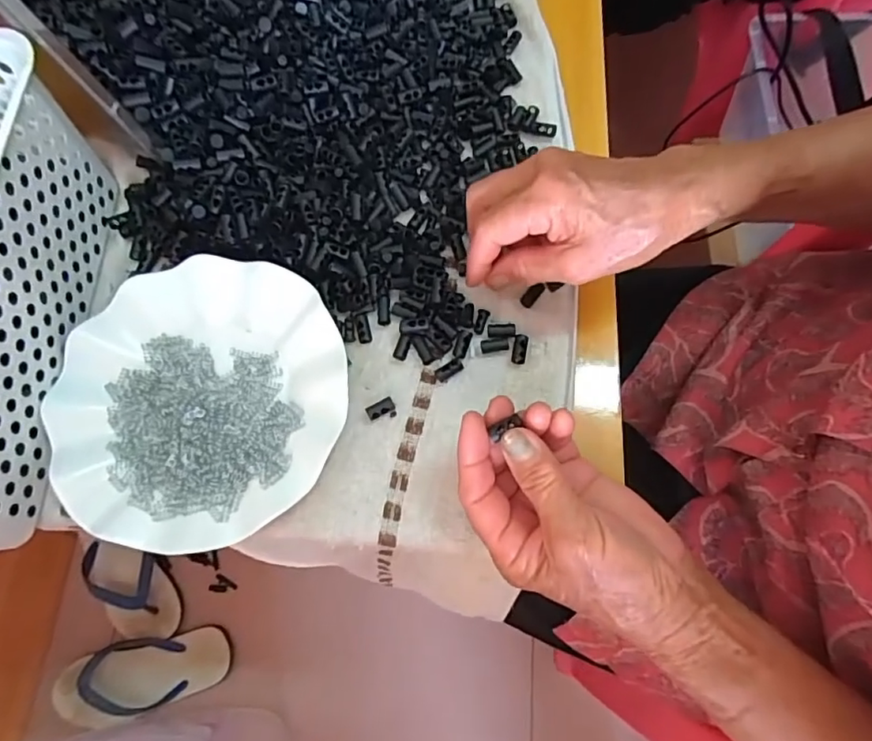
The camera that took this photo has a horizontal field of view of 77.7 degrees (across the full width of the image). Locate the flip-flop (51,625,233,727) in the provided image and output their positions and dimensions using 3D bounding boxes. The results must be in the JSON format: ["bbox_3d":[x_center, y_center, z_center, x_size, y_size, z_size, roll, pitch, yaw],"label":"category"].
[{"bbox_3d":[-0.403,0.418,0.742,0.237,0.037,0.093,-12,71,-2],"label":"flip-flop"}]

